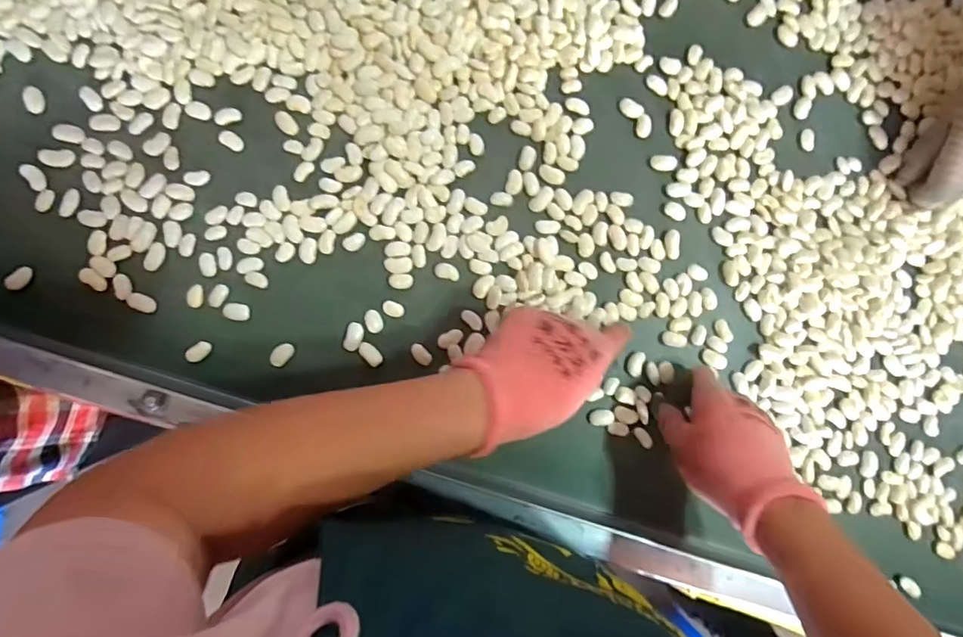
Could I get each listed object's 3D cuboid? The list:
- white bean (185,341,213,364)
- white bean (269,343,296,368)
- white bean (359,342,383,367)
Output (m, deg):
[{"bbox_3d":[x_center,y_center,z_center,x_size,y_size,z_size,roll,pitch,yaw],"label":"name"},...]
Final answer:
[{"bbox_3d":[-0.233,0.028,0.435,0.021,0.005,0.012,-40,92,-4],"label":"white bean"},{"bbox_3d":[-0.167,0.030,0.444,0.014,0.004,0.022,42,86,-3],"label":"white bean"},{"bbox_3d":[-0.094,0.030,0.449,0.023,0.004,0.012,43,86,-3],"label":"white bean"}]

